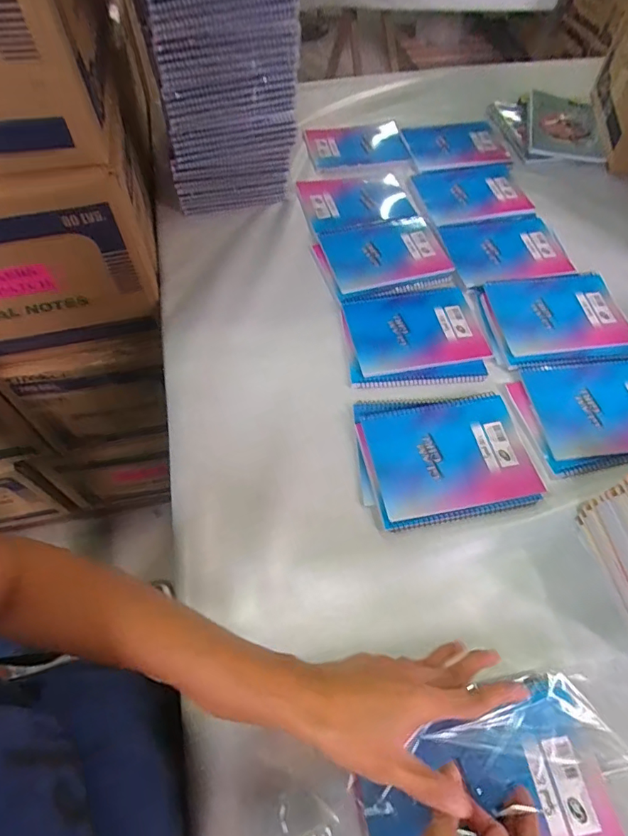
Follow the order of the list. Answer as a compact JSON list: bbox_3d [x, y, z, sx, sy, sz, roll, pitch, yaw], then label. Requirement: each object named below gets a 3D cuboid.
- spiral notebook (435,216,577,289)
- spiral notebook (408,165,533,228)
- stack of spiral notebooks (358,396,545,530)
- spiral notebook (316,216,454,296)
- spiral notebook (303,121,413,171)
[{"bbox_3d":[0.334,-0.295,0.826,0.196,0.008,0.167,-6,57,-5],"label":"spiral notebook"},{"bbox_3d":[0.302,-0.430,0.914,0.191,0.018,0.165,-4,57,-4],"label":"spiral notebook"},{"bbox_3d":[0.161,0.044,0.607,0.208,0.014,0.170,-7,57,-6],"label":"stack of spiral notebooks"},{"bbox_3d":[0.121,-0.290,0.818,0.198,0.011,0.154,-10,58,-8],"label":"spiral notebook"},{"bbox_3d":[0.091,-0.570,0.999,0.204,0.017,0.139,-9,58,-7],"label":"spiral notebook"}]

